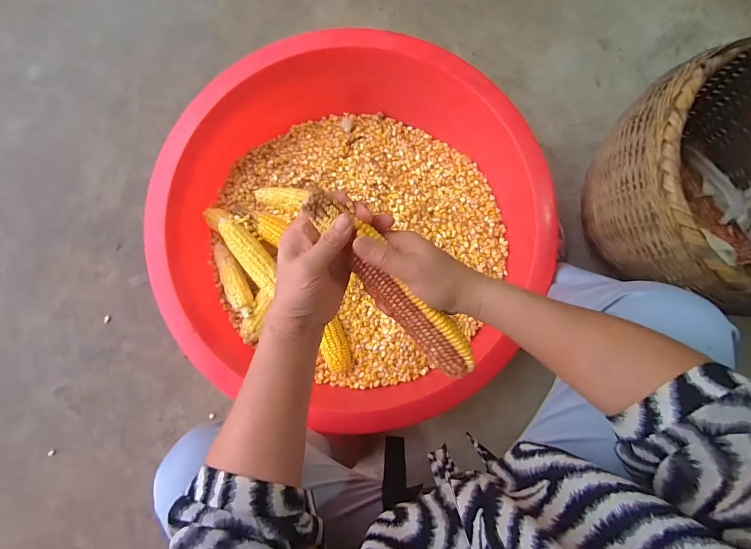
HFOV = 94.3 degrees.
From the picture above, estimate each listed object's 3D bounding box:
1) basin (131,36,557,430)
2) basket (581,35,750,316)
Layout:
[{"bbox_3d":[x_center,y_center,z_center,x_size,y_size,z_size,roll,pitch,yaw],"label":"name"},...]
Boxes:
[{"bbox_3d":[-0.036,-0.093,0.676,0.670,0.182,0.639,0,85,-1],"label":"basin"},{"bbox_3d":[0.588,-0.165,0.450,0.429,0.521,0.379,-18,86,-3],"label":"basket"}]

